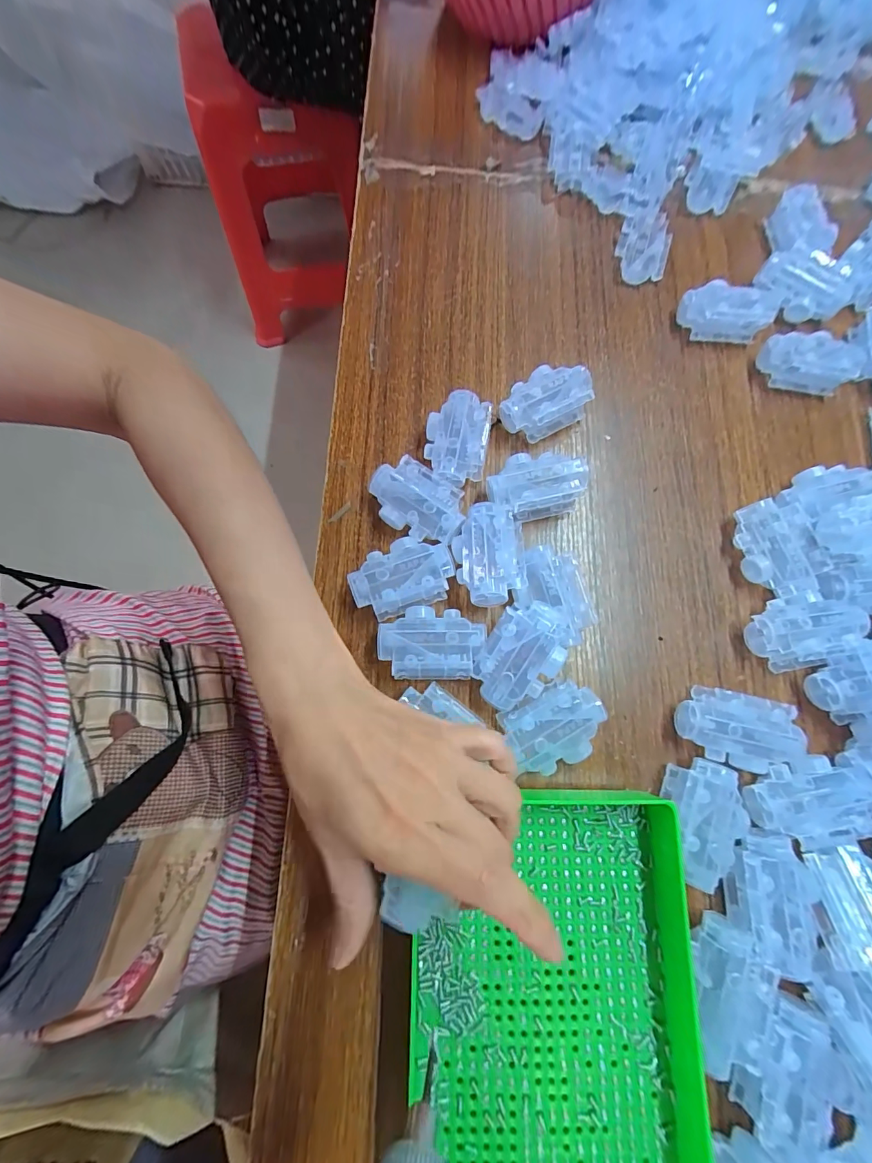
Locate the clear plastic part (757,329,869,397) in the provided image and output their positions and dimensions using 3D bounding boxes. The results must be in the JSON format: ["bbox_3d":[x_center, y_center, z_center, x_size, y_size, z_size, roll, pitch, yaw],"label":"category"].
[{"bbox_3d":[0.300,-0.178,0.351,0.072,0.027,0.040,6,76,1],"label":"clear plastic part"}]

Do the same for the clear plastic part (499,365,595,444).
[{"bbox_3d":[0.083,-0.136,0.328,0.069,0.028,0.042,-25,78,-6],"label":"clear plastic part"}]

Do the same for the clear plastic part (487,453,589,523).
[{"bbox_3d":[0.072,-0.069,0.313,0.070,0.030,0.042,-12,77,-3],"label":"clear plastic part"}]

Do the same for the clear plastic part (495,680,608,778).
[{"bbox_3d":[0.074,0.092,0.277,0.062,0.028,0.046,-24,78,-6],"label":"clear plastic part"}]

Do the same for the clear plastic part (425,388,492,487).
[{"bbox_3d":[0.015,-0.102,0.320,0.045,0.028,0.069,10,77,2],"label":"clear plastic part"}]

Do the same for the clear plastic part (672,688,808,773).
[{"bbox_3d":[0.192,0.095,0.277,0.068,0.028,0.044,14,77,3],"label":"clear plastic part"}]

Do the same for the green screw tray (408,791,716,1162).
[{"bbox_3d":[0.066,0.252,0.233,0.155,0.031,0.253,-1,76,-1],"label":"green screw tray"}]

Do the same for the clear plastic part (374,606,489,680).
[{"bbox_3d":[-0.004,0.041,0.287,0.067,0.028,0.045,2,76,0],"label":"clear plastic part"}]

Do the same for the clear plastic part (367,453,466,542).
[{"bbox_3d":[-0.014,-0.054,0.308,0.067,0.028,0.043,35,79,8],"label":"clear plastic part"}]

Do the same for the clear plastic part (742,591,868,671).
[{"bbox_3d":[0.248,0.033,0.292,0.069,0.030,0.047,-14,77,-4],"label":"clear plastic part"}]

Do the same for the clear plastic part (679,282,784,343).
[{"bbox_3d":[0.242,-0.225,0.359,0.078,0.030,0.040,6,76,1],"label":"clear plastic part"}]

